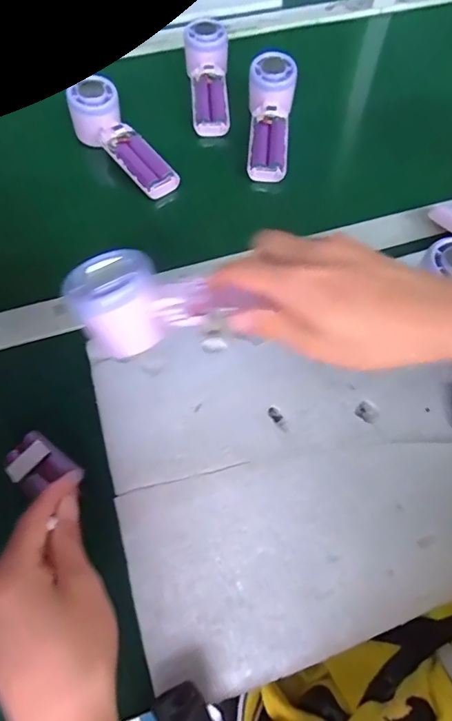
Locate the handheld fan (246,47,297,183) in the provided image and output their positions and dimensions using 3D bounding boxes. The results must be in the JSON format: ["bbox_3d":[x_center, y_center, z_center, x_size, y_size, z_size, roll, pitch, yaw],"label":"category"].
[{"bbox_3d":[0.053,-0.289,0.535,0.054,0.031,0.163,3,80,3],"label":"handheld fan"}]

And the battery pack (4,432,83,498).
[{"bbox_3d":[-0.134,0.080,0.324,0.050,0.013,0.037,34,68,17],"label":"battery pack"}]

